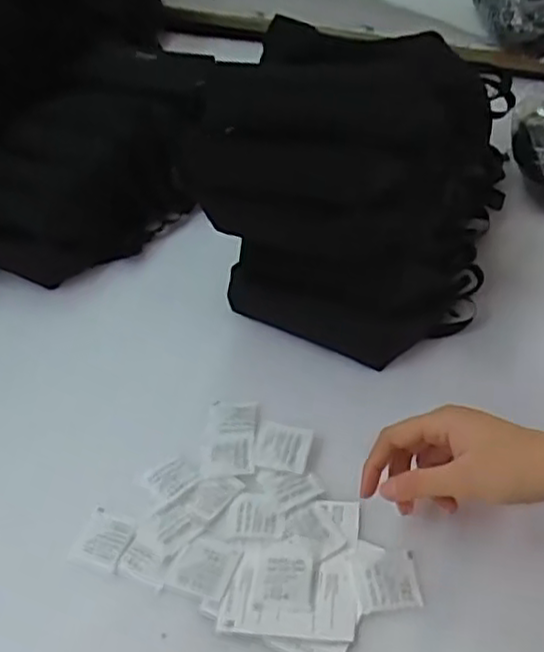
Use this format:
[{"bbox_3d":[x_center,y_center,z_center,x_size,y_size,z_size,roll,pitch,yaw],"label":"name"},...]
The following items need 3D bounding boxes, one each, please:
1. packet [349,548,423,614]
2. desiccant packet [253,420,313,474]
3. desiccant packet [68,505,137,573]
[{"bbox_3d":[0.076,0.169,0.480,0.041,0.004,0.041,-6,47,-2],"label":"packet"},{"bbox_3d":[0.008,0.094,0.563,0.044,0.011,0.039,8,48,11],"label":"desiccant packet"},{"bbox_3d":[-0.121,0.153,0.517,0.038,0.004,0.043,14,49,17],"label":"desiccant packet"}]

